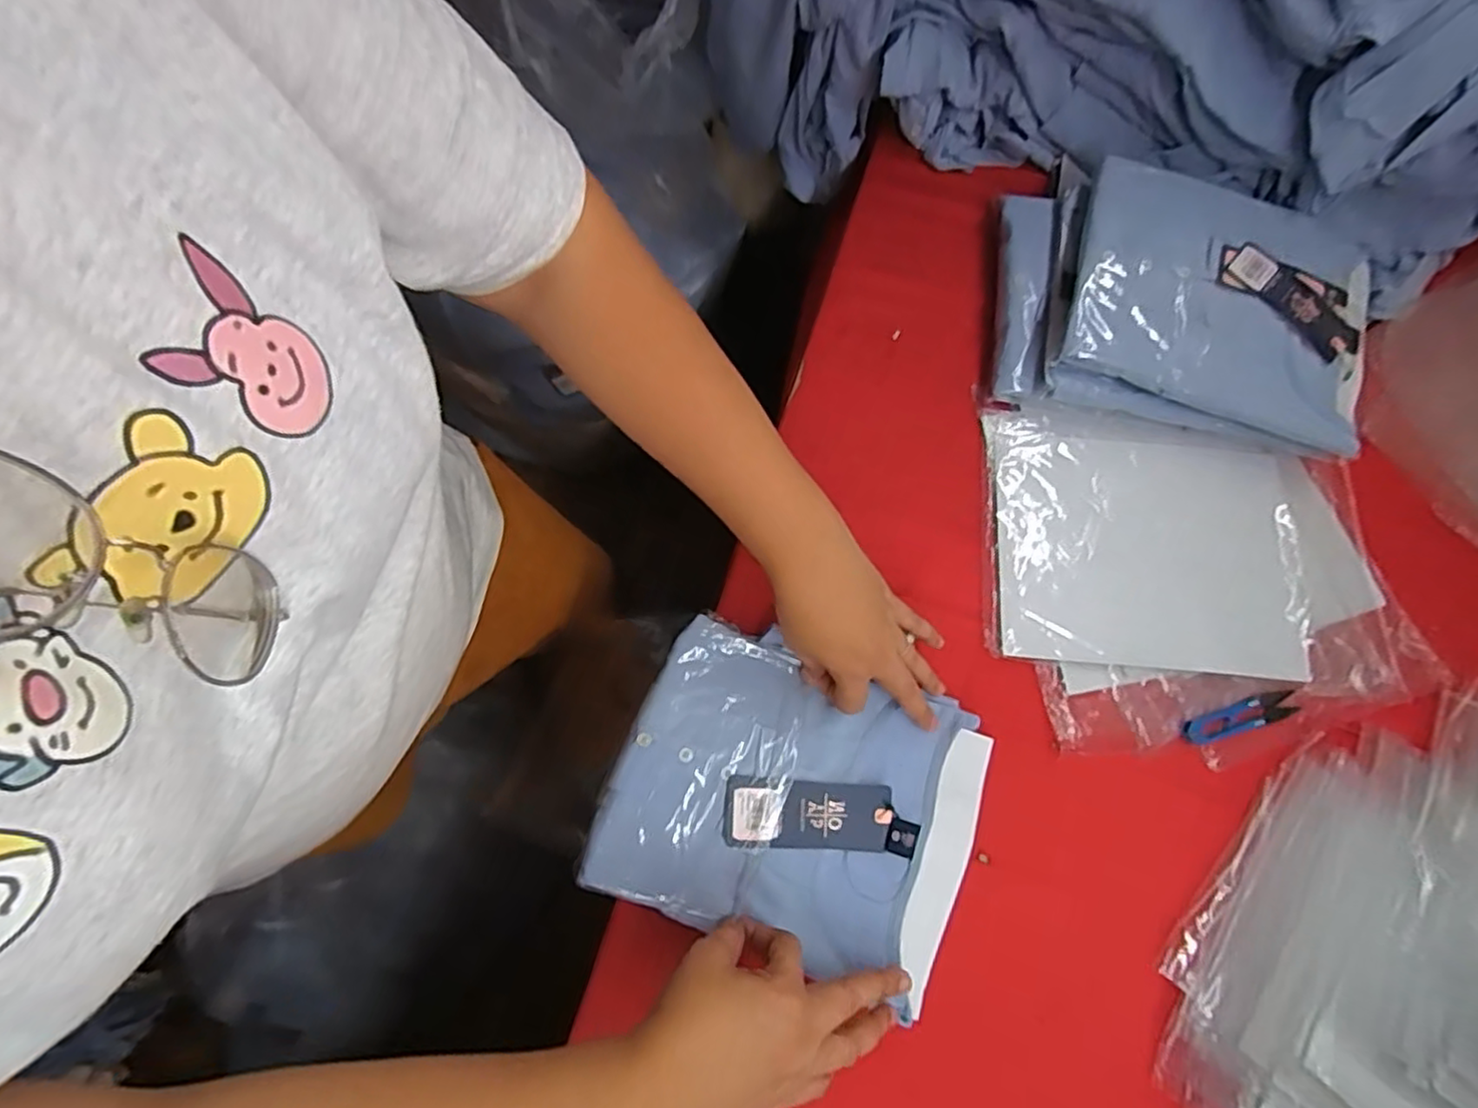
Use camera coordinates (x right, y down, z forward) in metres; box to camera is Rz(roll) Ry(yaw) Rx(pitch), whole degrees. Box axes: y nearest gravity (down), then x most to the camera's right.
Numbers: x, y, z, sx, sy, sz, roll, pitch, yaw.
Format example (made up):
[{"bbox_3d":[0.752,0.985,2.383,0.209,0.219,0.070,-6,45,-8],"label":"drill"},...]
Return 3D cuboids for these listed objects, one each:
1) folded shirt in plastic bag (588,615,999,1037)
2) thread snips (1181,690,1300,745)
[{"bbox_3d":[0.043,0.182,0.488,0.256,0.036,0.206,21,75,5],"label":"folded shirt in plastic bag"},{"bbox_3d":[0.400,0.130,0.528,0.096,0.004,0.023,-15,75,-6],"label":"thread snips"}]

